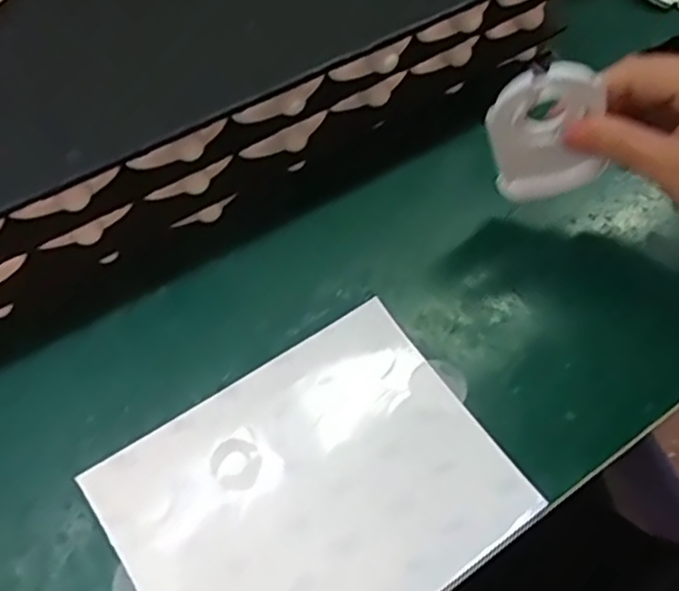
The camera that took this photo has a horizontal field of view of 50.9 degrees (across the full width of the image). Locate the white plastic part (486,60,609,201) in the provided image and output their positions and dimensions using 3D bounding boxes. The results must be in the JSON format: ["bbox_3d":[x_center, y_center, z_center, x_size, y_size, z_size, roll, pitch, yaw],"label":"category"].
[{"bbox_3d":[0.106,-0.080,0.367,0.061,0.086,0.012,10,60,3],"label":"white plastic part"}]

